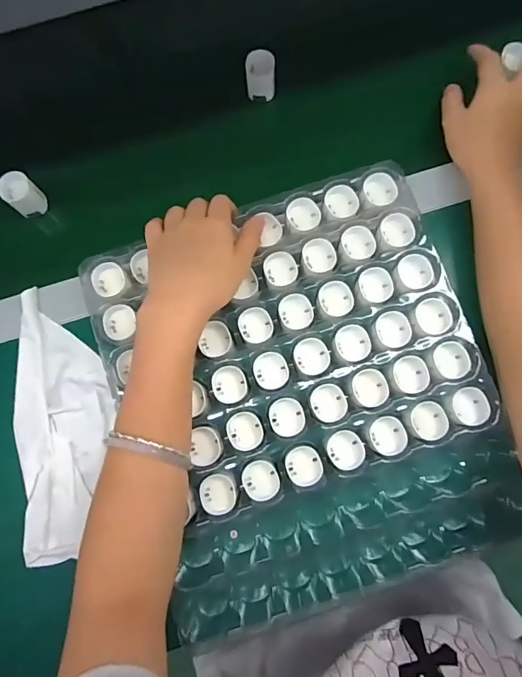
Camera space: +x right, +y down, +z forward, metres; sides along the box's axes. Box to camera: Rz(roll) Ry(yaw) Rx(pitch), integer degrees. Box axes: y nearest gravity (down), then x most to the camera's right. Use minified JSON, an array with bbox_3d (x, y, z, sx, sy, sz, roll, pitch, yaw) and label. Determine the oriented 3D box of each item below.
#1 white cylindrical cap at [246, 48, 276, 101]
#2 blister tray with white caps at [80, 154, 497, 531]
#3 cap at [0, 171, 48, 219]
[{"bbox_3d":[0.000,-0.264,0.435,0.028,0.035,0.025,-2,79,0],"label":"white cylindrical cap"},{"bbox_3d":[0.018,0.002,0.367,0.290,0.025,0.237,-18,79,-3],"label":"blister tray with white caps"},{"bbox_3d":[-0.230,-0.139,0.420,0.029,0.036,0.027,0,79,0],"label":"cap"}]

